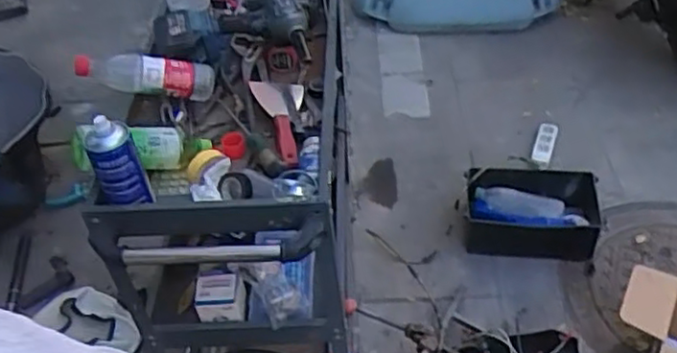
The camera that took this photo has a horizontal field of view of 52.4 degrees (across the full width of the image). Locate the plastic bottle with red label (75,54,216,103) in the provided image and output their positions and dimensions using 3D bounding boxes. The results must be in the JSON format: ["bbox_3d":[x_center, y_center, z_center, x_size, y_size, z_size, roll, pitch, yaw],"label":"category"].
[{"bbox_3d":[-0.317,-0.168,1.150,0.220,0.066,0.057,4,40,-25],"label":"plastic bottle with red label"}]

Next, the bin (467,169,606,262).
[{"bbox_3d":[0.502,0.103,1.801,0.336,0.122,0.218,7,46,12],"label":"bin"}]

